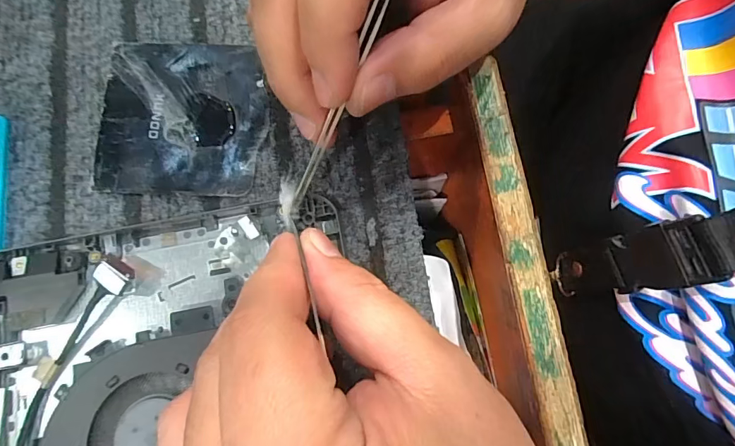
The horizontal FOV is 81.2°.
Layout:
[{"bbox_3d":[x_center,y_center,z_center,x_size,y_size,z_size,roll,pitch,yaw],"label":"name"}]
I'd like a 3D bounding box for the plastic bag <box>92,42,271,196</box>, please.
[{"bbox_3d":[-0.087,-0.051,0.203,0.077,0.004,0.076,2,75,0],"label":"plastic bag"}]

